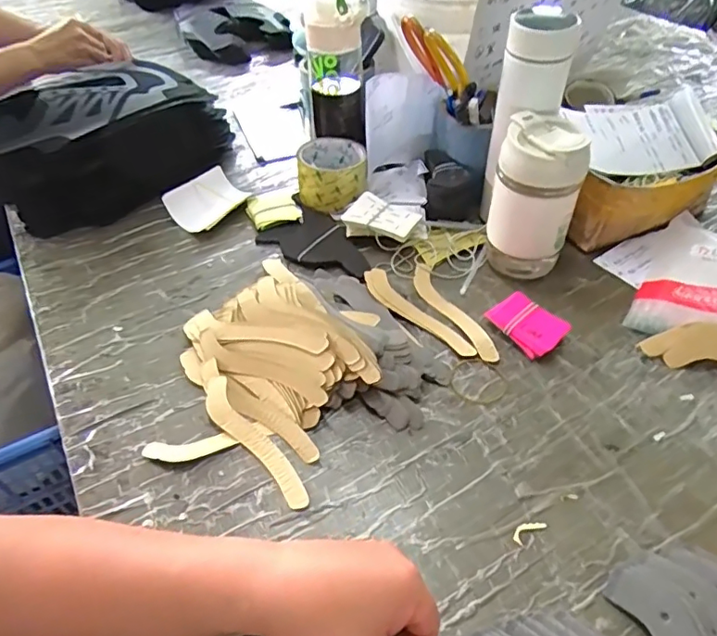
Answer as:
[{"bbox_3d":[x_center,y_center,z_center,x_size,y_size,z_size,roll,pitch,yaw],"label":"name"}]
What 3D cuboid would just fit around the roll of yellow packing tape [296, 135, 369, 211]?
[{"bbox_3d":[-0.032,-0.184,0.697,0.087,0.057,0.088,4,46,6],"label":"roll of yellow packing tape"}]

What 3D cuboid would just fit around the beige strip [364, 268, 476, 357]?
[{"bbox_3d":[0.058,-0.004,0.559,0.034,0.020,0.148,-32,53,-24],"label":"beige strip"}]

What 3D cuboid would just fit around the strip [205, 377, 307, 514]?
[{"bbox_3d":[-0.093,0.104,0.463,0.029,0.010,0.151,-31,53,-24],"label":"strip"}]

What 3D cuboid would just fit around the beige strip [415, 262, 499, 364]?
[{"bbox_3d":[0.097,-0.006,0.567,0.027,0.014,0.149,-19,46,-19],"label":"beige strip"}]

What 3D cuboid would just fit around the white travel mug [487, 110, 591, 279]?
[{"bbox_3d":[0.181,-0.121,0.564,0.082,0.153,0.065,13,47,14],"label":"white travel mug"}]

